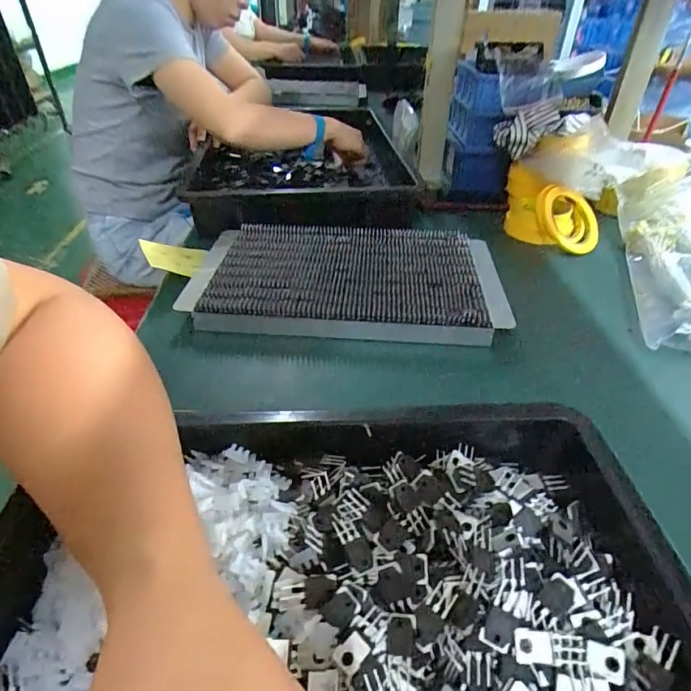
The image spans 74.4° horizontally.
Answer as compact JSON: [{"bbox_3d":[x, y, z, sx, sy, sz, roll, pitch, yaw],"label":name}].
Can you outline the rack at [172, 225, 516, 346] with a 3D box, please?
[{"bbox_3d":[-0.002,-0.085,0.579,0.370,0.043,0.221,1,38,0],"label":"rack"}]

